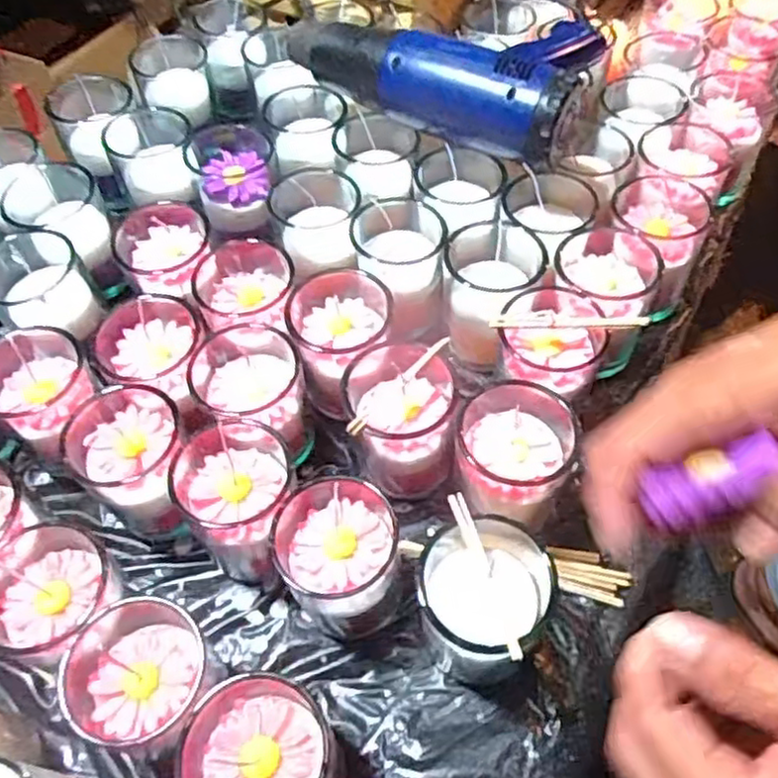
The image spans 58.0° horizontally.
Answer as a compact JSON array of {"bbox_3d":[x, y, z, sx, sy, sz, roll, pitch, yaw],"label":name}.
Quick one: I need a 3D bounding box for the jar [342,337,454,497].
[{"bbox_3d":[0.009,0.020,0.477,0.070,0.091,0.080,-8,55,-3],"label":"jar"}]

